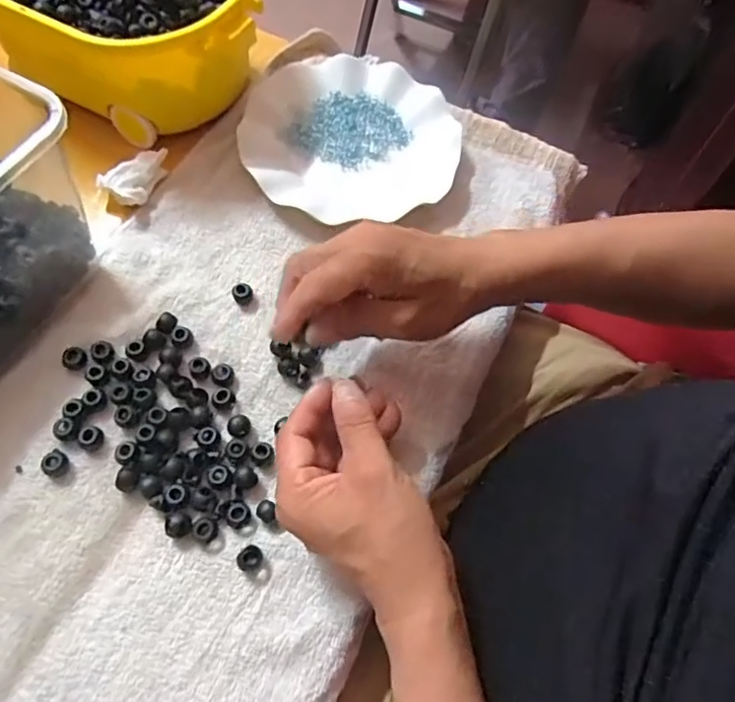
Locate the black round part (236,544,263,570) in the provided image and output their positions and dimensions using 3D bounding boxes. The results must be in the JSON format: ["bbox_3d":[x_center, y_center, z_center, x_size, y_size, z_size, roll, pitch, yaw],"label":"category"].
[{"bbox_3d":[-0.071,0.125,0.347,0.015,0.009,0.013,-40,72,-21],"label":"black round part"}]

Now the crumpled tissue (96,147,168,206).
[{"bbox_3d":[-0.190,-0.143,0.464,0.038,0.023,0.054,16,63,4],"label":"crumpled tissue"}]

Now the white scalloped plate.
[{"bbox_3d":[-0.014,-0.192,0.501,0.179,0.021,0.169,2,63,-3],"label":"white scalloped plate"}]

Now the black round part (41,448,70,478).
[{"bbox_3d":[-0.199,0.072,0.365,0.013,0.012,0.015,30,65,11],"label":"black round part"}]

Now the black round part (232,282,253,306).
[{"bbox_3d":[-0.093,-0.042,0.427,0.015,0.011,0.015,2,63,-3],"label":"black round part"}]

